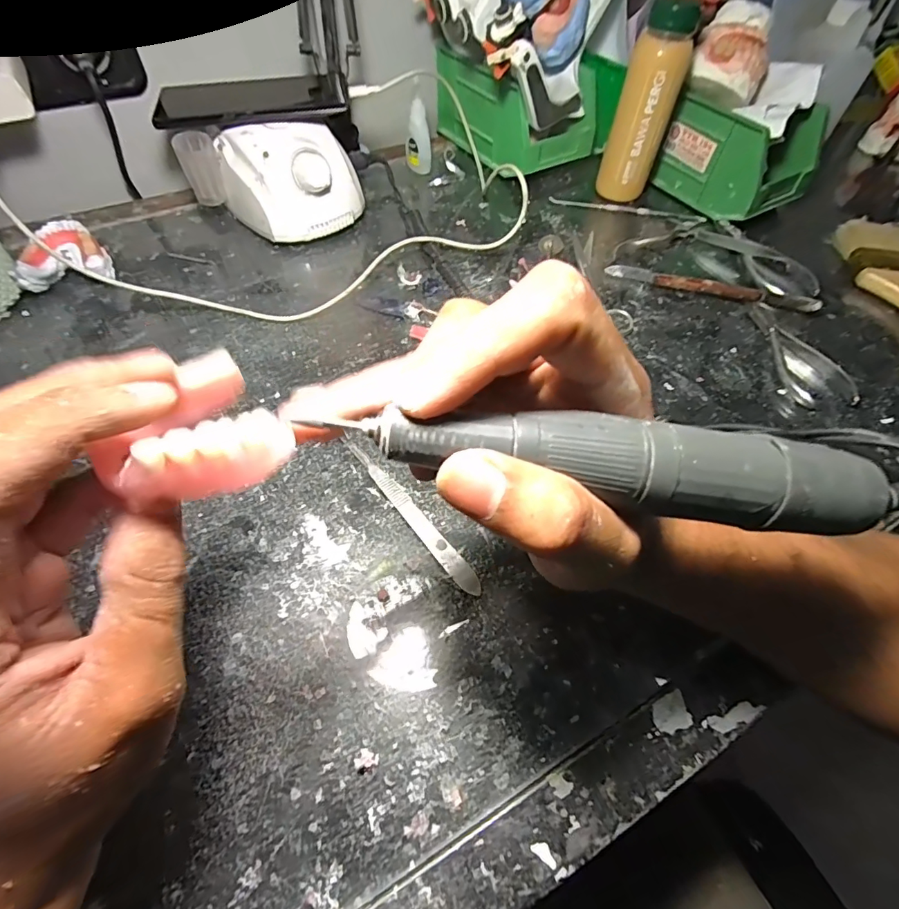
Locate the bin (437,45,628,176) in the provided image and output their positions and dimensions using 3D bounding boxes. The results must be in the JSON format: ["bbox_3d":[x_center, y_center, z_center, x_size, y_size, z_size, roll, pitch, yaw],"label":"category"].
[{"bbox_3d":[0.085,-0.395,0.528,0.131,0.085,0.169,-30,62,-20],"label":"bin"}]

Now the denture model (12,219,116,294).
[{"bbox_3d":[-0.315,-0.163,0.387,0.062,0.034,0.058,-13,58,-11],"label":"denture model"}]

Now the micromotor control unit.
[{"bbox_3d":[-0.140,-0.239,0.417,0.117,0.078,0.069,-13,58,-11],"label":"micromotor control unit"}]

